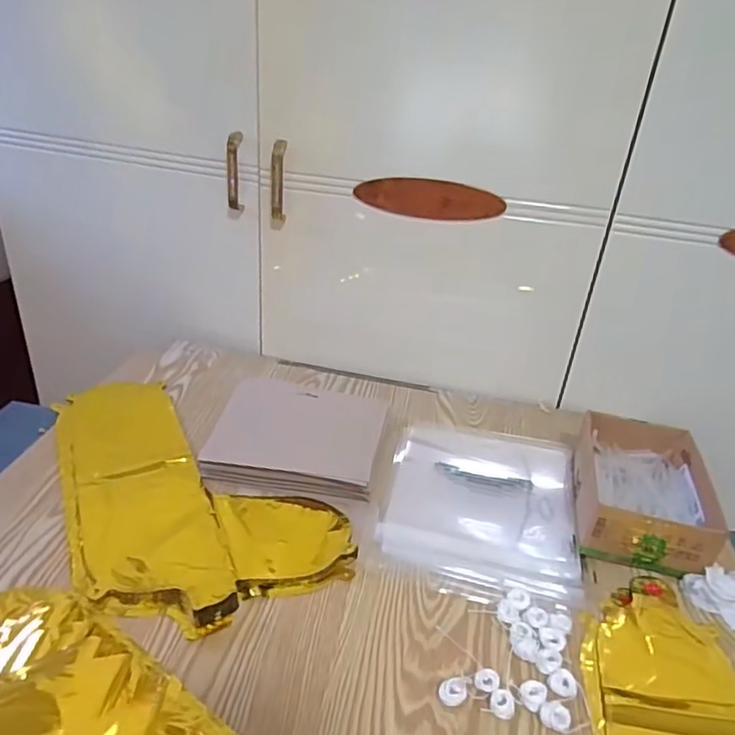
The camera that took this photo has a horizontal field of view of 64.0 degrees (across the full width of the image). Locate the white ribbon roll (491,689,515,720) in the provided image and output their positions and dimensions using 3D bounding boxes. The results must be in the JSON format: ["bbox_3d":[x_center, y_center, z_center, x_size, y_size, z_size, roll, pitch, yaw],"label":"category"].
[{"bbox_3d":[0.106,0.262,0.458,0.019,0.007,0.019,5,31,-3],"label":"white ribbon roll"}]

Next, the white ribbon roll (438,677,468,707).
[{"bbox_3d":[0.067,0.254,0.460,0.021,0.014,0.019,17,33,18],"label":"white ribbon roll"}]

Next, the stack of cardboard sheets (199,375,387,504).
[{"bbox_3d":[-0.082,0.079,0.713,0.190,0.024,0.167,9,31,4],"label":"stack of cardboard sheets"}]

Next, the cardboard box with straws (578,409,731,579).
[{"bbox_3d":[0.301,0.132,0.650,0.131,0.061,0.198,12,31,10],"label":"cardboard box with straws"}]

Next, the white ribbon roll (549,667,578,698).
[{"bbox_3d":[0.159,0.255,0.477,0.021,0.004,0.021,26,36,30],"label":"white ribbon roll"}]

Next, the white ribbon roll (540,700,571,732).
[{"bbox_3d":[0.144,0.268,0.452,0.022,0.012,0.019,23,35,26],"label":"white ribbon roll"}]

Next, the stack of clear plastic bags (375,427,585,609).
[{"bbox_3d":[0.130,0.145,0.659,0.201,0.012,0.265,12,31,9],"label":"stack of clear plastic bags"}]

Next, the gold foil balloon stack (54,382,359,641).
[{"bbox_3d":[-0.201,0.113,0.647,0.235,0.019,0.385,-12,35,-28],"label":"gold foil balloon stack"}]

